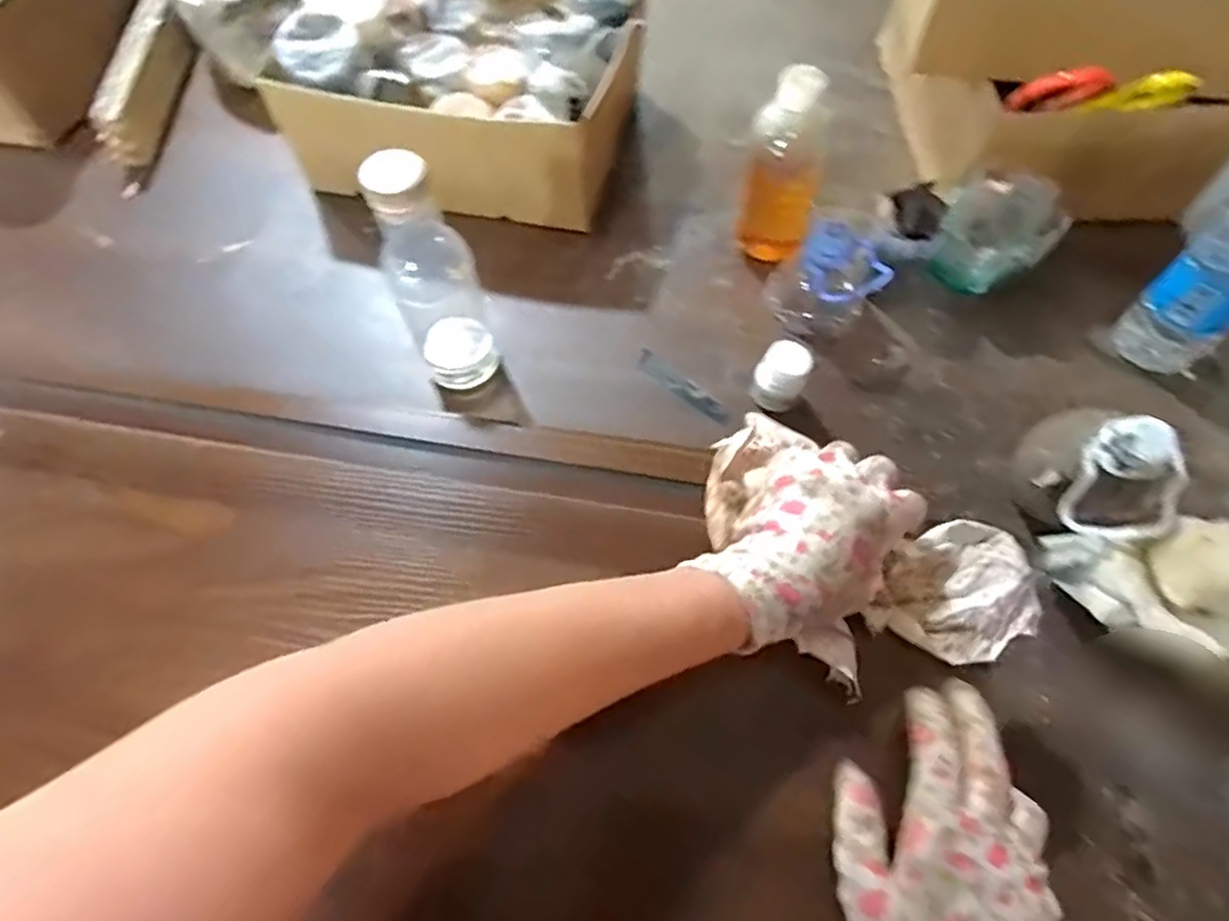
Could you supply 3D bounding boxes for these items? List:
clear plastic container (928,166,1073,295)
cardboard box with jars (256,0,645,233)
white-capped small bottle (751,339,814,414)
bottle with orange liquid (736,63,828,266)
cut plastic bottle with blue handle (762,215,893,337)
[{"bbox_3d":[0.341,-0.198,0.607,0.093,0.091,0.095,35,71,16],"label":"clear plastic container"},{"bbox_3d":[-0.141,-0.382,0.674,0.319,0.151,0.241,14,66,9],"label":"cardboard box with jars"},{"bbox_3d":[0.140,-0.069,0.565,0.041,0.055,0.040,-1,65,2],"label":"white-capped small bottle"},{"bbox_3d":[0.147,-0.240,0.581,0.062,0.180,0.051,6,65,5],"label":"bottle with orange liquid"},{"bbox_3d":[0.194,-0.167,0.599,0.091,0.086,0.081,-13,65,-4],"label":"cut plastic bottle with blue handle"}]

